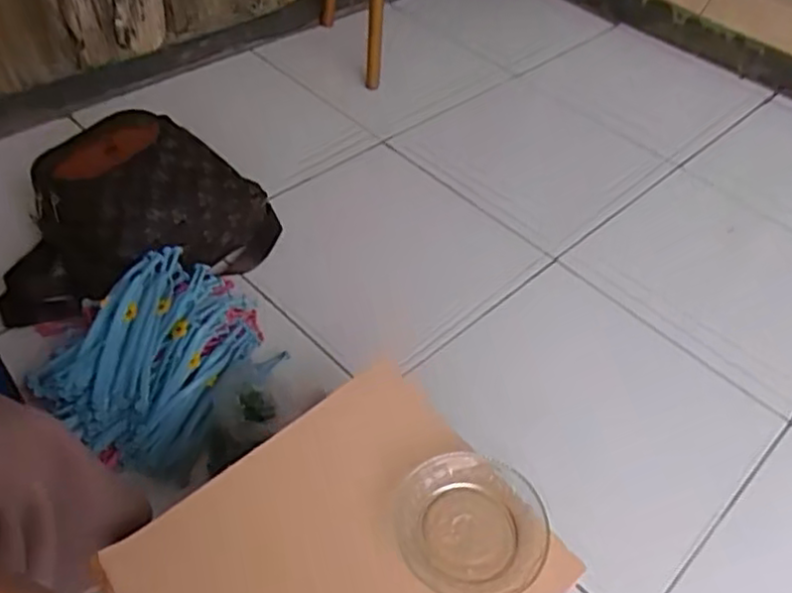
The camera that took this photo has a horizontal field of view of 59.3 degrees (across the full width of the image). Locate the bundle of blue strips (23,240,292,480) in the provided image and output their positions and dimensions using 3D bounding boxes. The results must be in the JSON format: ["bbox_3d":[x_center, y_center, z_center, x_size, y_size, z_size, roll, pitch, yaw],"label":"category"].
[{"bbox_3d":[-0.275,0.070,0.823,0.180,0.126,0.270,29,50,17],"label":"bundle of blue strips"}]

